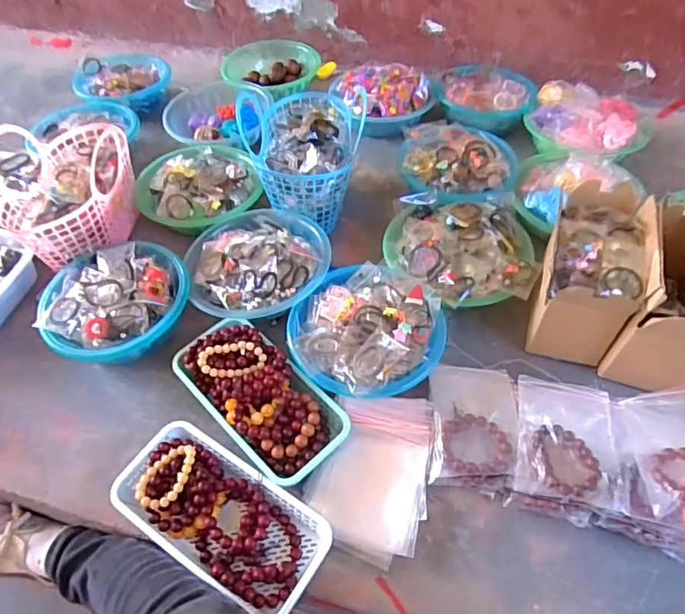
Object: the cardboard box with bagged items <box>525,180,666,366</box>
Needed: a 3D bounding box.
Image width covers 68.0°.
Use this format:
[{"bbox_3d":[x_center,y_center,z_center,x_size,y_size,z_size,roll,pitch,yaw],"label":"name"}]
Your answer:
[{"bbox_3d":[0.365,-0.050,0.761,0.127,0.168,0.219,13,53,12],"label":"cardboard box with bagged items"}]

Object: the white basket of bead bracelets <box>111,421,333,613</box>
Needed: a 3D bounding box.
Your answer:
[{"bbox_3d":[-0.150,0.254,0.625,0.268,0.055,0.132,24,56,19],"label":"white basket of bead bracelets"}]

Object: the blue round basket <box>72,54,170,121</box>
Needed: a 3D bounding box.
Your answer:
[{"bbox_3d":[-0.525,-0.534,1.233,0.213,0.082,0.204,-1,51,1],"label":"blue round basket"}]

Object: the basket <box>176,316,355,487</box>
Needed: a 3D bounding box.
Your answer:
[{"bbox_3d":[-0.119,0.122,0.708,0.254,0.085,0.127,37,61,26],"label":"basket"}]

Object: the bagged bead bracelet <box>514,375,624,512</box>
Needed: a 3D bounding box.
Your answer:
[{"bbox_3d":[0.287,0.164,0.652,0.118,0.025,0.168,11,53,10],"label":"bagged bead bracelet"}]

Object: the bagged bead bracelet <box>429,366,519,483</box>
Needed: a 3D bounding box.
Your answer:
[{"bbox_3d":[0.177,0.147,0.678,0.112,0.024,0.157,3,52,4],"label":"bagged bead bracelet"}]

